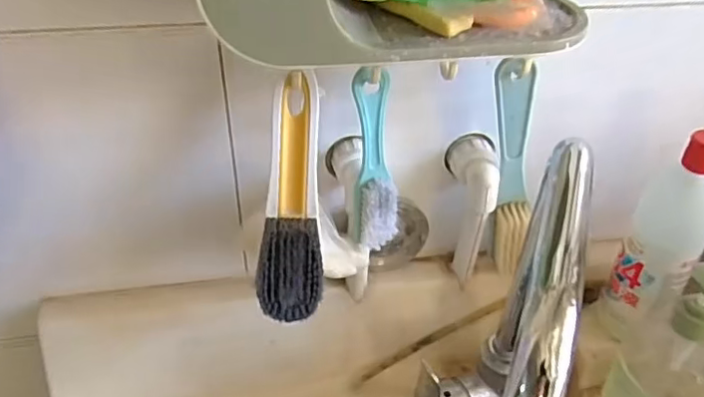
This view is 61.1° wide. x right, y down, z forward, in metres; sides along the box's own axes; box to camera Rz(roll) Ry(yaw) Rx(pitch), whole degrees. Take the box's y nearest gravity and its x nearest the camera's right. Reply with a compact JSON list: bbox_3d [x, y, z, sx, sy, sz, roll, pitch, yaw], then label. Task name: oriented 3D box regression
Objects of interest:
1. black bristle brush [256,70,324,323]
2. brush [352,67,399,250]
[{"bbox_3d":[-0.042,0.003,0.427,0.044,0.181,0.022,4,13,2],"label":"black bristle brush"},{"bbox_3d":[0.019,-0.027,0.453,0.029,0.146,0.028,-15,42,-21],"label":"brush"}]

